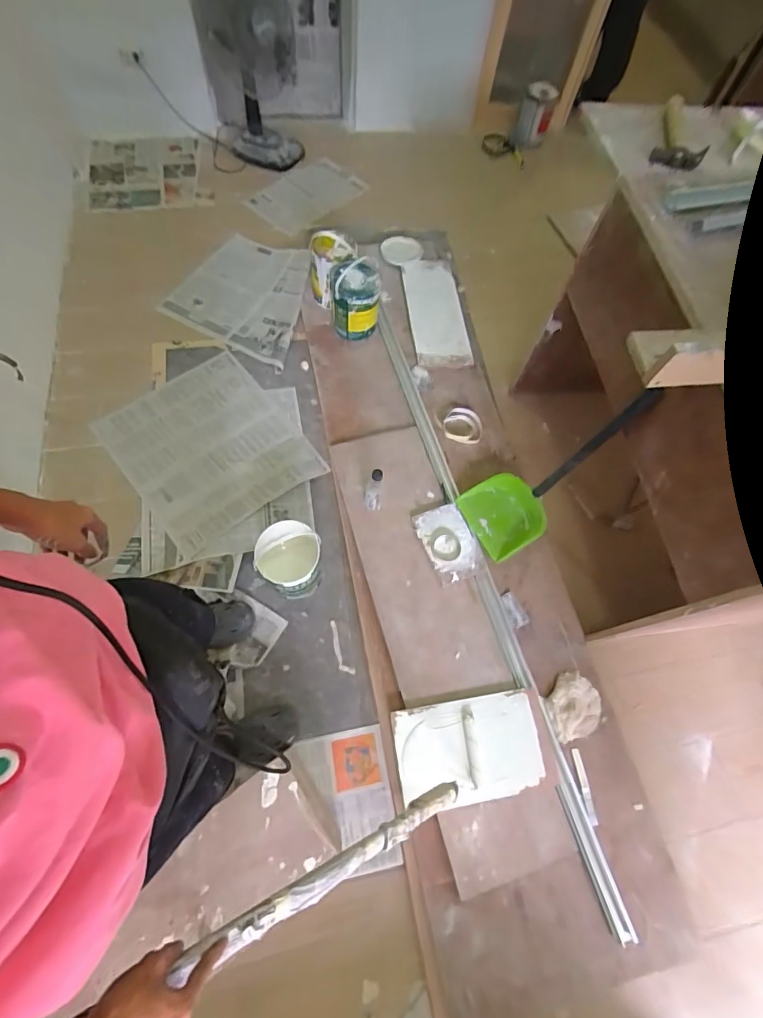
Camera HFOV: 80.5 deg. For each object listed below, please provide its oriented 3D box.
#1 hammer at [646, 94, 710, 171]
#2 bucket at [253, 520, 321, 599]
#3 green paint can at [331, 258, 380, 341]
[{"bbox_3d":[0.744,-0.934,1.110,0.108,0.040,0.293,22,67,7],"label":"hammer"},{"bbox_3d":[-0.256,0.148,1.256,0.155,0.257,0.157,2,66,-4],"label":"bucket"},{"bbox_3d":[-0.093,-0.752,1.660,0.170,0.239,0.196,-2,66,-6],"label":"green paint can"}]

